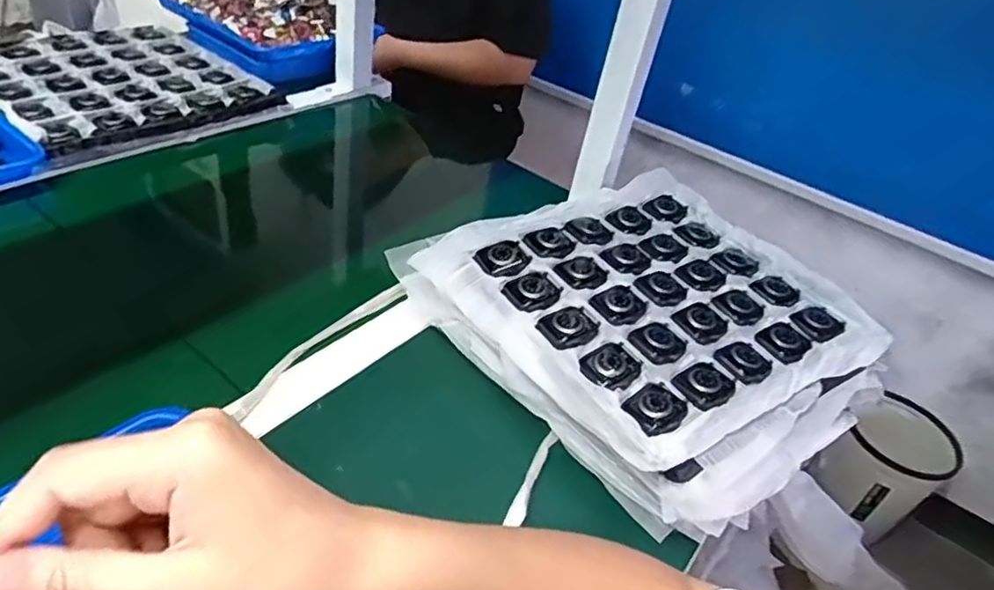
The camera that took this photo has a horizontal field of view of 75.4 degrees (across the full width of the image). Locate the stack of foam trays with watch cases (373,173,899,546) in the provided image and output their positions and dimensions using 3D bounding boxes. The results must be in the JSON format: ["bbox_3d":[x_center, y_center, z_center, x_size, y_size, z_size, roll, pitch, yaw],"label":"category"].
[{"bbox_3d":[0.116,0.012,0.571,0.264,0.091,0.361,-22,49,-36],"label":"stack of foam trays with watch cases"}]

